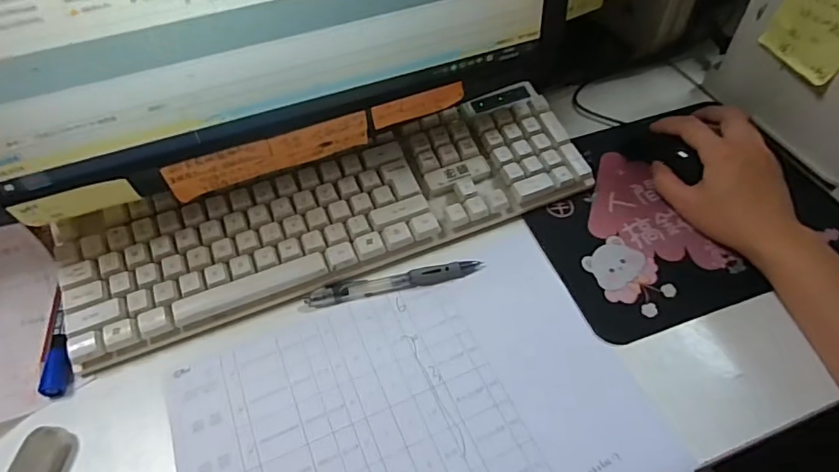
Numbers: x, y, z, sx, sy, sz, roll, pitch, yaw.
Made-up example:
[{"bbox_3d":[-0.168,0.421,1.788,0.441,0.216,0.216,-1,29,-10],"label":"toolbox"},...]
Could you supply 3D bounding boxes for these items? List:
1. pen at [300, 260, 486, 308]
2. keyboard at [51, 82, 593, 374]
[{"bbox_3d":[-0.019,0.035,0.415,0.138,0.011,0.017,-10,51,-7],"label":"pen"},{"bbox_3d":[-0.066,-0.021,0.438,0.427,0.046,0.117,-19,53,-13],"label":"keyboard"}]

